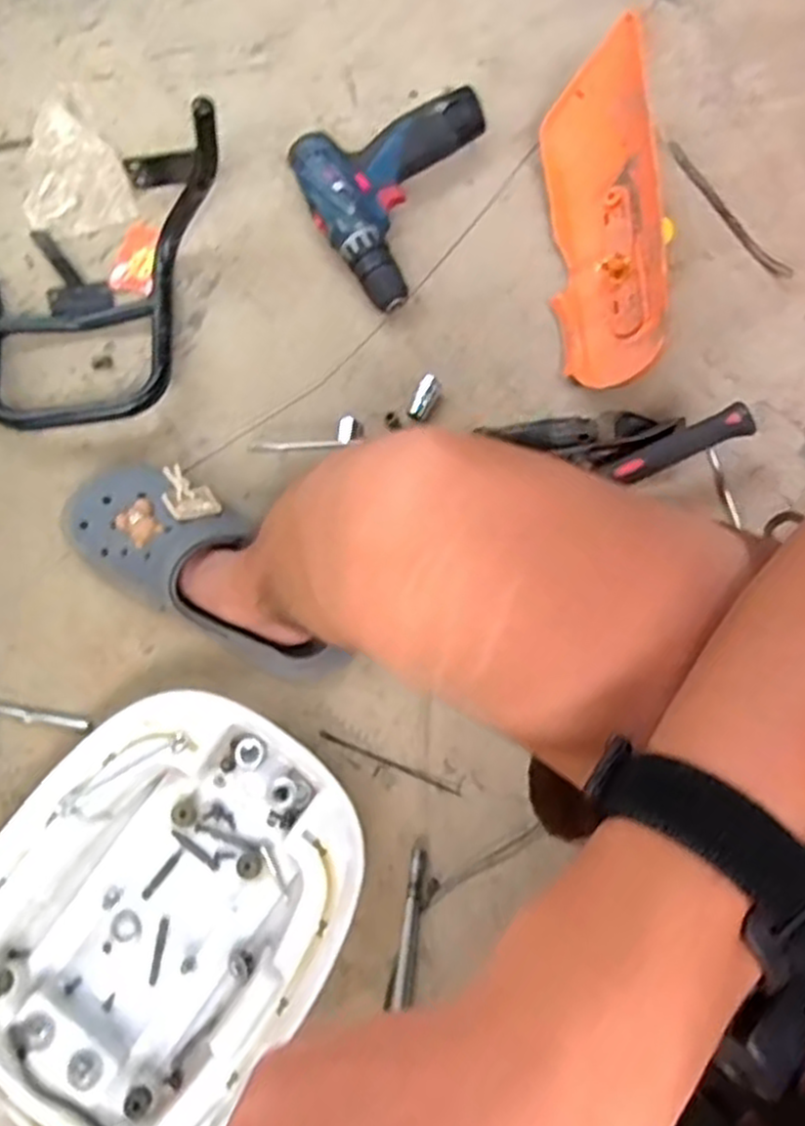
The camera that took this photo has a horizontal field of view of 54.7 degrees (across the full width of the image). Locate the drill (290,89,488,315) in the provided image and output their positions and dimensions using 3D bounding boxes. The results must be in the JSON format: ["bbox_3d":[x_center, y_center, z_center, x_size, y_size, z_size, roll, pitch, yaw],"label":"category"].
[{"bbox_3d":[-0.028,-0.375,0.755,0.151,0.051,0.222,24,80,5],"label":"drill"}]

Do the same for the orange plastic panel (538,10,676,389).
[{"bbox_3d":[0.187,-0.319,0.723,0.104,0.045,0.321,-8,81,26],"label":"orange plastic panel"}]

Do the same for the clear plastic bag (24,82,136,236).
[{"bbox_3d":[-0.338,-0.401,0.779,0.099,0.015,0.159,-21,79,-4],"label":"clear plastic bag"}]

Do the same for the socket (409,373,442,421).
[{"bbox_3d":[0.021,-0.152,0.720,0.021,0.019,0.043,18,79,4],"label":"socket"}]

